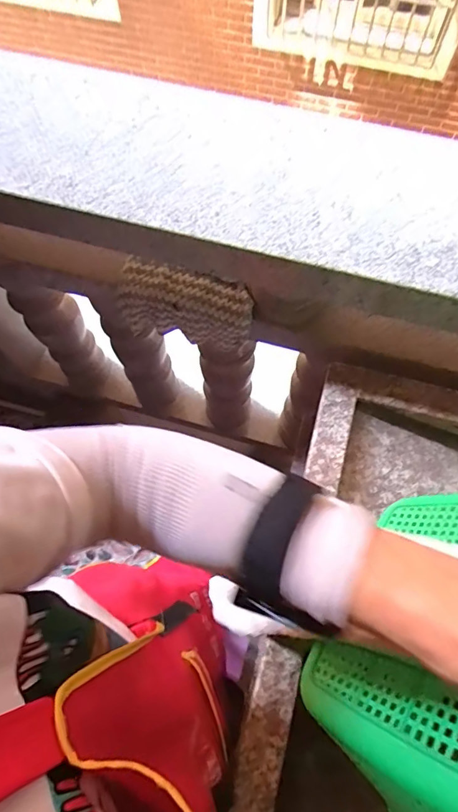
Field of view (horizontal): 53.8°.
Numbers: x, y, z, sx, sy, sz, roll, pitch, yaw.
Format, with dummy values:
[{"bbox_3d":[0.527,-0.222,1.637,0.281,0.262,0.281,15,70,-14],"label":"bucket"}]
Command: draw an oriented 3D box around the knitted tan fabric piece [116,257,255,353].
[{"bbox_3d":[-0.059,-0.143,0.667,0.193,0.098,0.064,15,70,6],"label":"knitted tan fabric piece"}]

